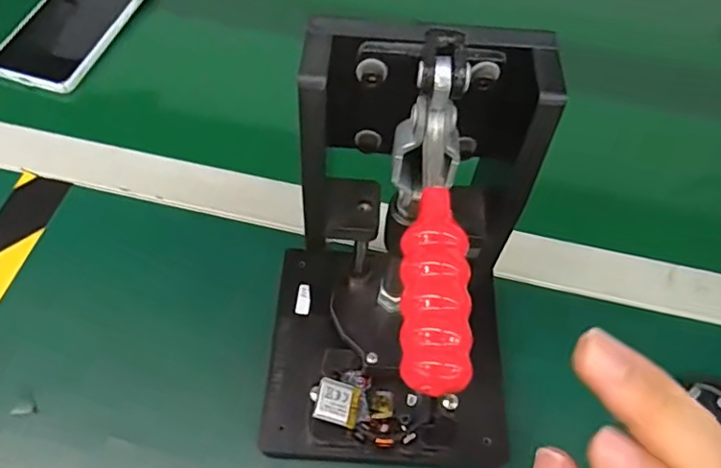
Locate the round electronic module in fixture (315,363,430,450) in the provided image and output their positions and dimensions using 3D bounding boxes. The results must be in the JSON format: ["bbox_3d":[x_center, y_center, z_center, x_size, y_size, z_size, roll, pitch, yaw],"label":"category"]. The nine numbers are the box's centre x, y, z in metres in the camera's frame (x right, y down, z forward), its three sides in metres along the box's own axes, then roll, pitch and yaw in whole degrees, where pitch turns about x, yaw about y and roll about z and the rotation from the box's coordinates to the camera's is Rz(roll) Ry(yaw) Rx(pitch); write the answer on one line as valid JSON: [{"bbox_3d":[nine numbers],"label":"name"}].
[{"bbox_3d":[0.009,0.089,0.300,0.060,0.018,0.044,11,59,4],"label":"round electronic module in fixture"}]

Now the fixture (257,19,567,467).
[{"bbox_3d":[0.009,0.025,0.254,0.116,0.218,0.129,3,58,0],"label":"fixture"}]

